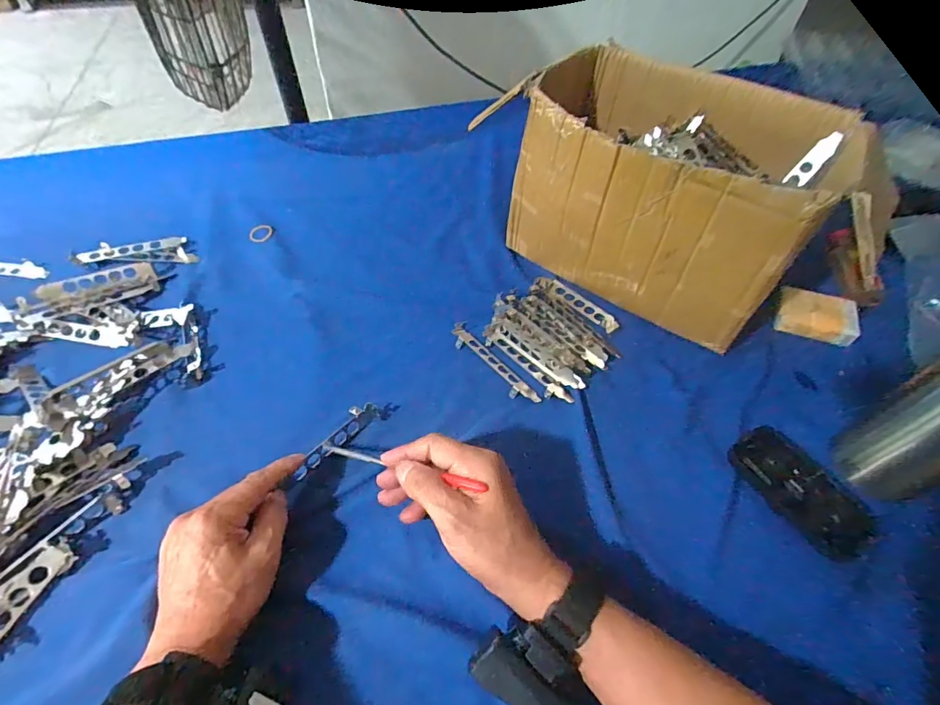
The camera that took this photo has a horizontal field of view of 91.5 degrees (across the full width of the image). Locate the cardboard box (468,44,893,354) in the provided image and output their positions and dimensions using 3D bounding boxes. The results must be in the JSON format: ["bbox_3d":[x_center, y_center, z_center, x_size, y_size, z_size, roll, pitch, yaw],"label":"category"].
[{"bbox_3d":[0.227,-0.169,0.506,0.333,0.207,0.210,29,56,19],"label":"cardboard box"}]

